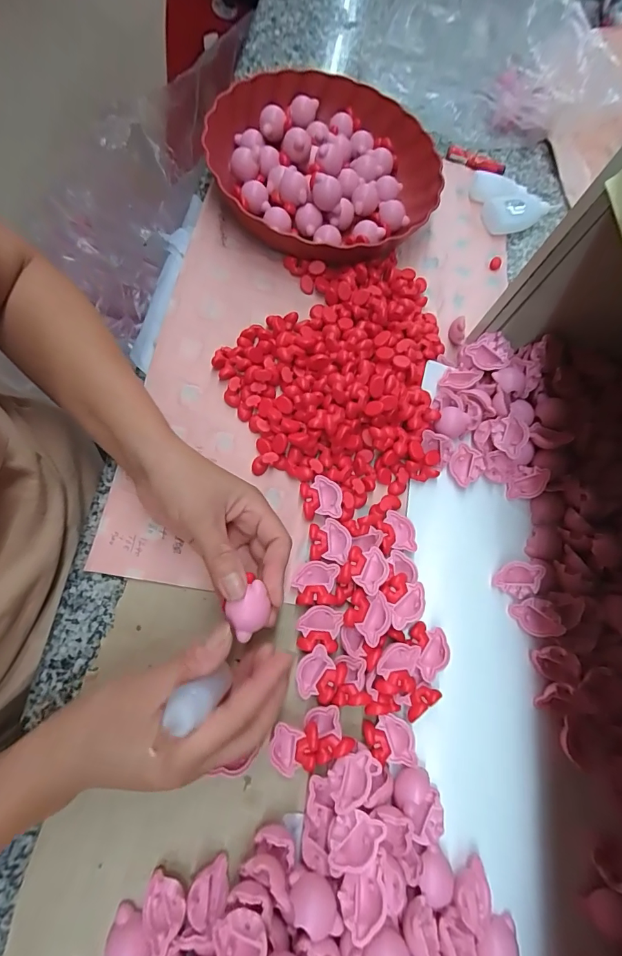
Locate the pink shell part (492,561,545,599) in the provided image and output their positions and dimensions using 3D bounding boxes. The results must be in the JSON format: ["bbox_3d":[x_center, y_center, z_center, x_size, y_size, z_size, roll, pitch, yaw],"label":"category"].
[{"bbox_3d":[0.169,0.082,0.333,0.033,0.007,0.028,14,90,20],"label":"pink shell part"}]

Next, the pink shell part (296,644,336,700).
[{"bbox_3d":[0.001,0.144,0.304,0.022,0.013,0.037,36,71,4],"label":"pink shell part"}]

